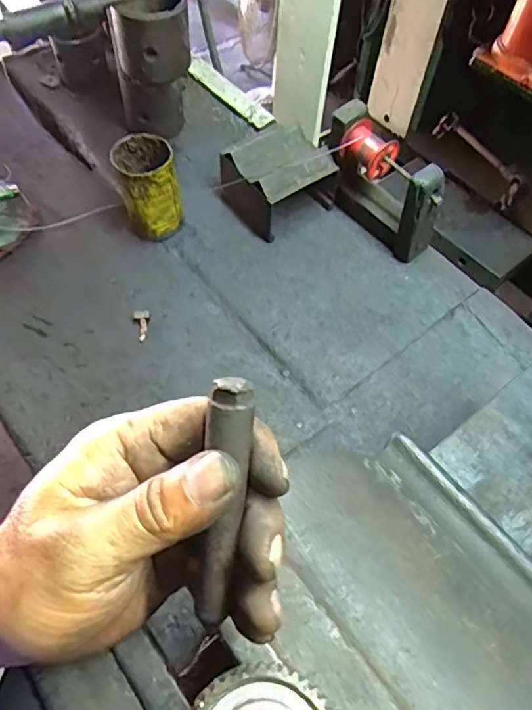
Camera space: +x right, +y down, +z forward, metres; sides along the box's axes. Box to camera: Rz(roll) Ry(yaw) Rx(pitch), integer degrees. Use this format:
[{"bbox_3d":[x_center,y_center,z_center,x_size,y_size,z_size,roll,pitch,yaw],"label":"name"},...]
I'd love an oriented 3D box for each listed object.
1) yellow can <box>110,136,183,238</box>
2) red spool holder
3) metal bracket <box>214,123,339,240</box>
[{"bbox_3d":[-0.155,-0.218,0.697,0.071,0.113,0.072,1,57,-1],"label":"yellow can"},{"bbox_3d":[0.146,-0.215,0.686,0.171,0.148,0.056,40,65,22],"label":"red spool holder"},{"bbox_3d":[0.010,-0.240,0.724,0.122,0.095,0.117,-32,63,-20],"label":"metal bracket"}]

